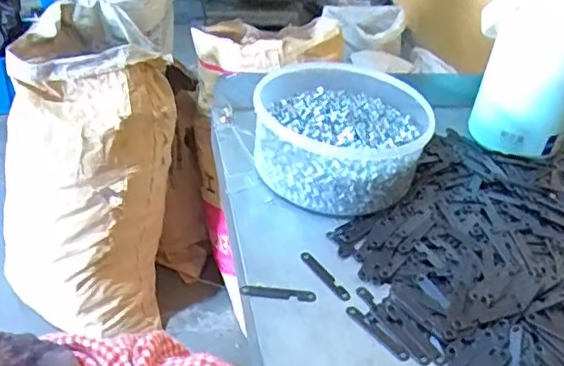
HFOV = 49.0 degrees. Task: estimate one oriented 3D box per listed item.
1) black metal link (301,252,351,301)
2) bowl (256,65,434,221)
[{"bbox_3d":[0.032,0.067,0.453,0.009,0.004,0.052,-20,44,-30],"label":"black metal link"},{"bbox_3d":[0.054,-0.048,0.553,0.149,0.058,0.170,18,38,14],"label":"bowl"}]

